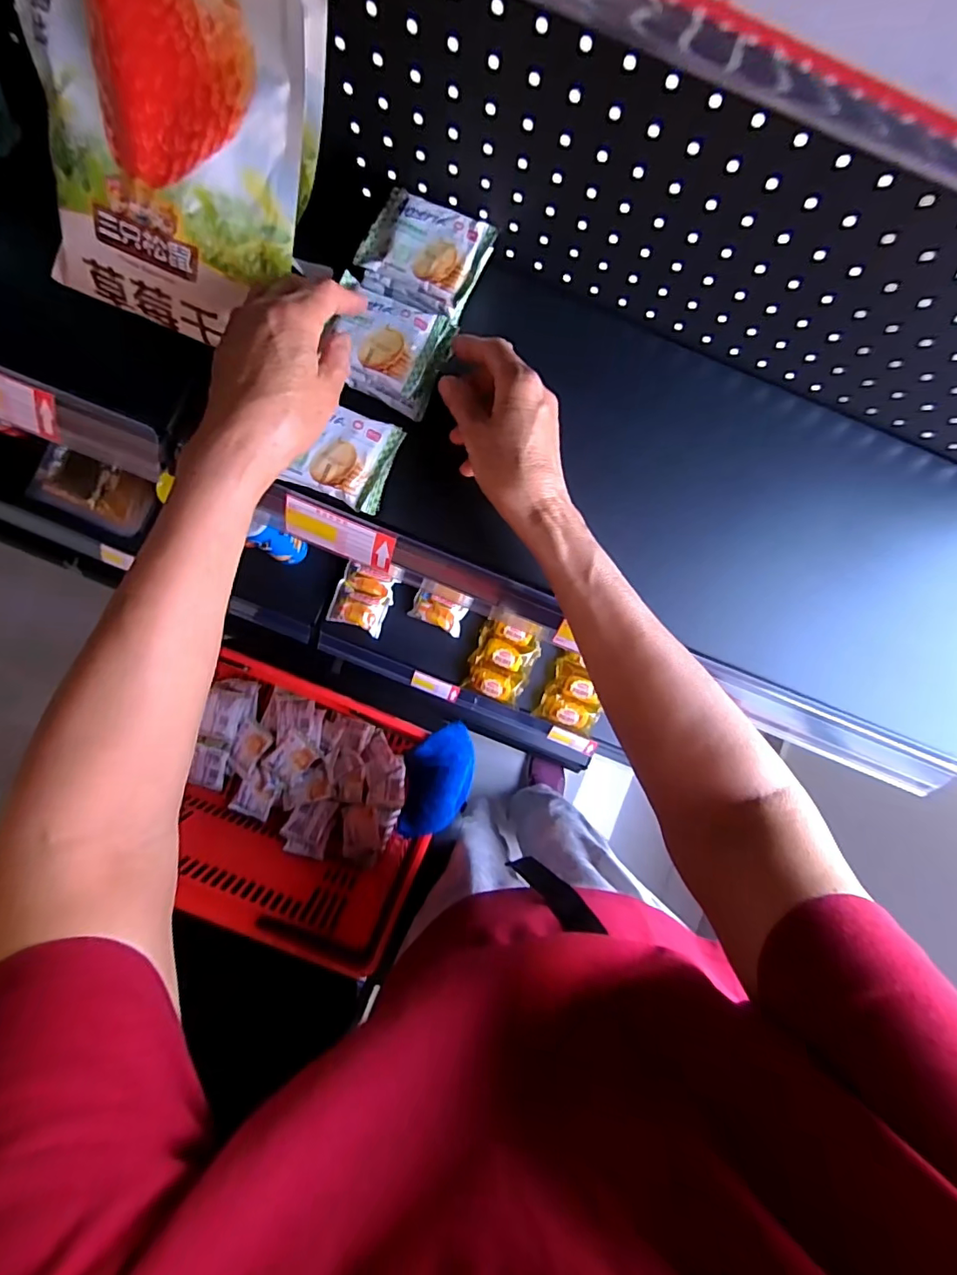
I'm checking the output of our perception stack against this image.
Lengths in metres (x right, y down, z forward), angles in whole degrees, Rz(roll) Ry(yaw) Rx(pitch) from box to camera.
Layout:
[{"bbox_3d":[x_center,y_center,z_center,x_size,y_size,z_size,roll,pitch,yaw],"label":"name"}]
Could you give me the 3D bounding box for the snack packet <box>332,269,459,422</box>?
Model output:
[{"bbox_3d":[-0.067,-0.220,0.397,0.077,0.036,0.067,25,84,-1],"label":"snack packet"}]

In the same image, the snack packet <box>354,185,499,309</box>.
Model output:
[{"bbox_3d":[-0.040,-0.299,0.398,0.091,0.013,0.064,20,84,-2],"label":"snack packet"}]

